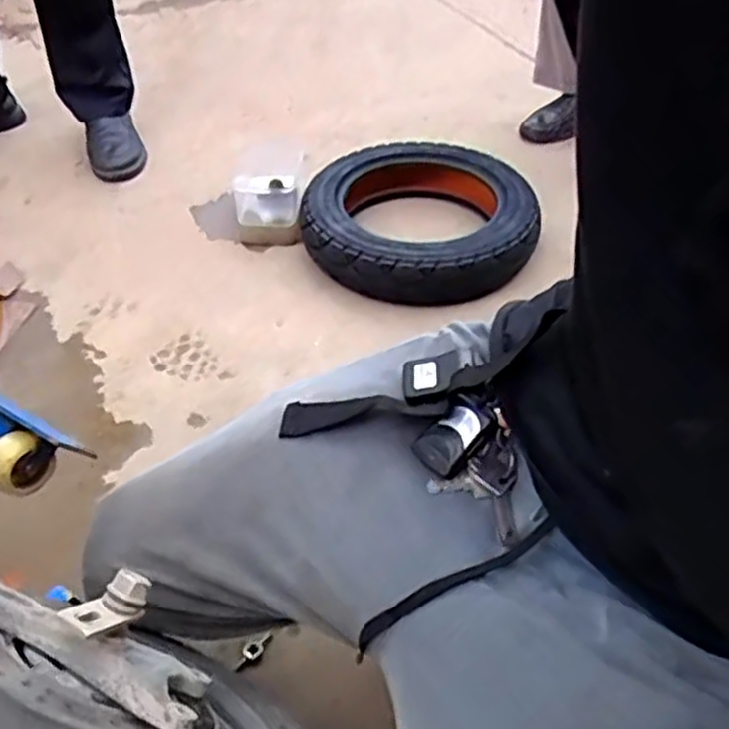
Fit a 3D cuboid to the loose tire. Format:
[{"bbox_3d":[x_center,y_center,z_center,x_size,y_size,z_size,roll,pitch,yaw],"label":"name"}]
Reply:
[{"bbox_3d":[0.082,-0.241,1.264,0.355,0.087,0.336,0,43,0],"label":"loose tire"}]

